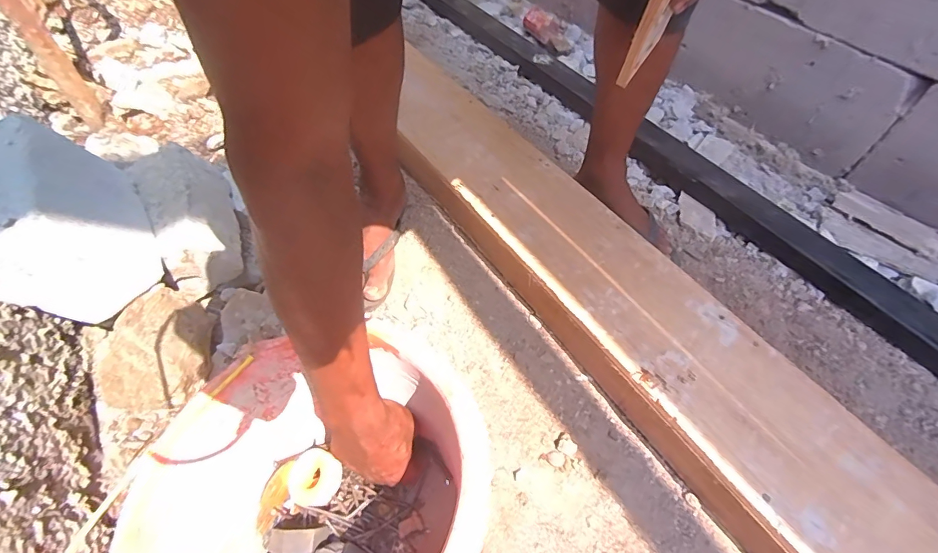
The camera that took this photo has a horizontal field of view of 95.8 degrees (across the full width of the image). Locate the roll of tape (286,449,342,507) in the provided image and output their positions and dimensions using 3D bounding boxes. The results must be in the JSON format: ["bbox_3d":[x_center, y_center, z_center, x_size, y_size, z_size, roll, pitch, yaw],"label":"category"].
[{"bbox_3d":[-0.167,0.221,0.465,0.053,0.018,0.055,1,55,-2],"label":"roll of tape"}]

